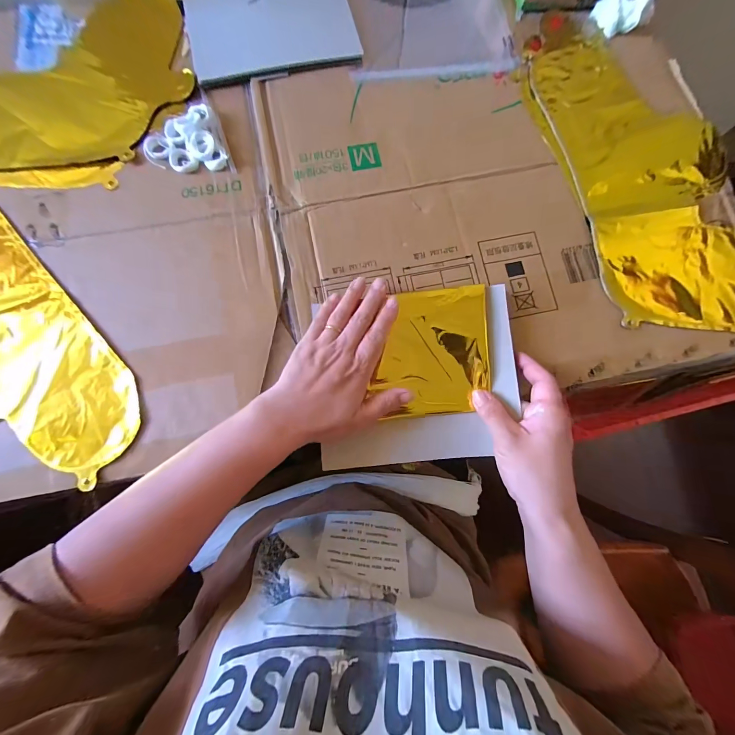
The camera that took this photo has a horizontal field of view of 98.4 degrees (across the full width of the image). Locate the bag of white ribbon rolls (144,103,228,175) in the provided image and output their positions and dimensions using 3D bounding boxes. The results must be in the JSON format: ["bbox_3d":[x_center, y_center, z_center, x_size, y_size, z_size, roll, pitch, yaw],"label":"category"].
[{"bbox_3d":[-0.199,-0.239,0.342,0.075,0.017,0.071,-23,80,-5],"label":"bag of white ribbon rolls"}]

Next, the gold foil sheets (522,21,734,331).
[{"bbox_3d":[0.309,-0.221,0.353,0.179,0.015,0.407,-16,80,-4],"label":"gold foil sheets"}]

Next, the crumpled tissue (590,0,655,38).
[{"bbox_3d":[0.309,-0.433,0.385,0.046,0.045,0.057,-34,81,-7],"label":"crumpled tissue"}]

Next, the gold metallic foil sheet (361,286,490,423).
[{"bbox_3d":[0.063,-0.015,0.311,0.107,0.010,0.123,-2,89,1],"label":"gold metallic foil sheet"}]

